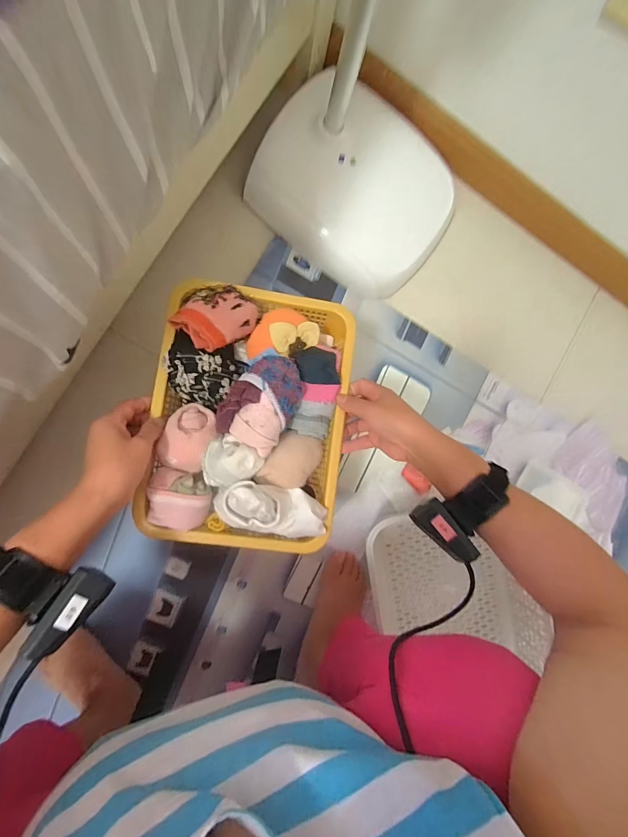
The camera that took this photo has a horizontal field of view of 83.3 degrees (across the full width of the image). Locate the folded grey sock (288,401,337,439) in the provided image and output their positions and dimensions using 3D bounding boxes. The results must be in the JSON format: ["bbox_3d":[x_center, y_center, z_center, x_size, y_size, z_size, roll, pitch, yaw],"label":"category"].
[{"bbox_3d":[-0.001,0.001,0.442,0.049,0.026,0.044,12,85,-4],"label":"folded grey sock"}]

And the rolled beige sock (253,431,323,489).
[{"bbox_3d":[-0.026,0.051,0.418,0.054,0.030,0.075,32,84,-2],"label":"rolled beige sock"}]

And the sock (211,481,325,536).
[{"bbox_3d":[-0.041,0.103,0.389,0.128,0.041,0.052,19,84,-24],"label":"sock"}]

